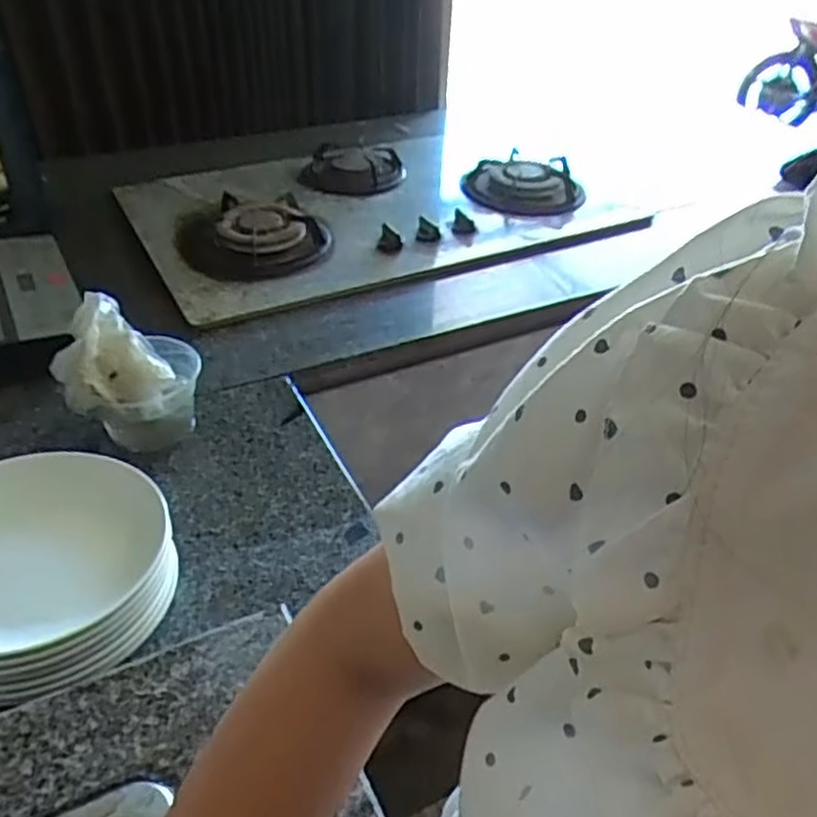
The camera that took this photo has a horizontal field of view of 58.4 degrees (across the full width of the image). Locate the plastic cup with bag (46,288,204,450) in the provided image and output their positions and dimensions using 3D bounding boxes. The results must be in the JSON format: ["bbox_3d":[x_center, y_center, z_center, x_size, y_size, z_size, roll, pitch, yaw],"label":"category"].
[{"bbox_3d":[-0.288,-0.031,0.762,0.132,0.134,0.115,-12,42,-17],"label":"plastic cup with bag"}]

